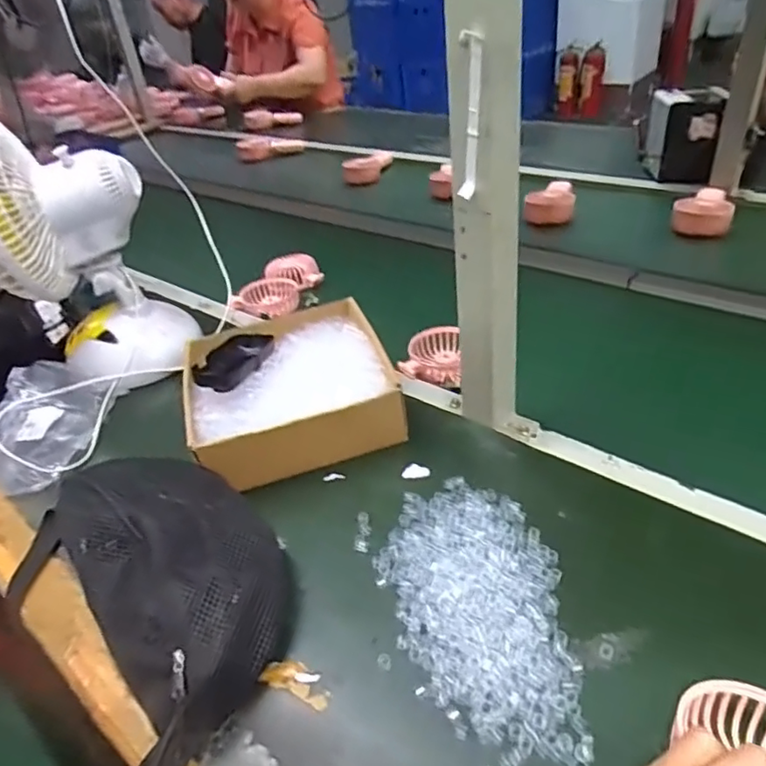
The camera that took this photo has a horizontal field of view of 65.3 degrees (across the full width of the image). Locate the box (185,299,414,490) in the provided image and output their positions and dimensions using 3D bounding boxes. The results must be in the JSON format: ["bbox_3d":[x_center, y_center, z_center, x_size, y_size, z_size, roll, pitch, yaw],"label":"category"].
[{"bbox_3d":[-0.102,0.001,0.648,0.205,0.084,0.209,-17,37,-9],"label":"box"}]

